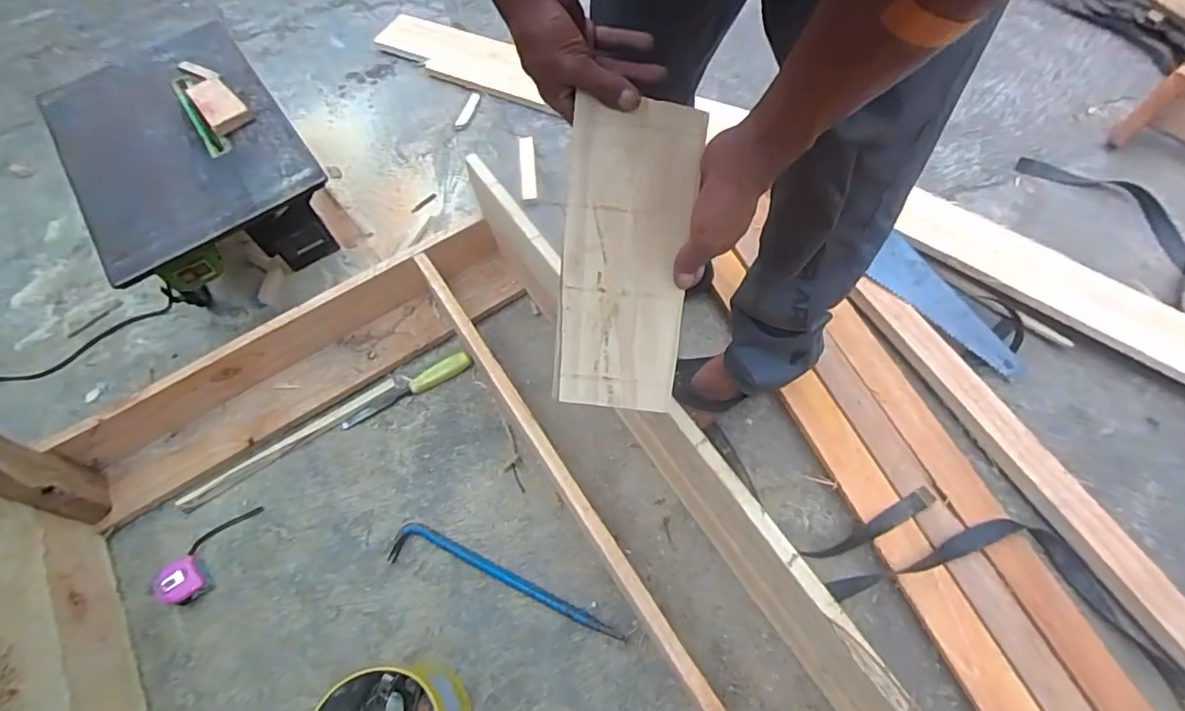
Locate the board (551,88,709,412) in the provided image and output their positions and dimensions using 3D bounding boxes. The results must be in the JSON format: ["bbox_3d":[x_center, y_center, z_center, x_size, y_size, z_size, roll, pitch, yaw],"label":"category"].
[{"bbox_3d":[0.030,-0.087,0.529,0.116,0.007,0.272,5,100,-1],"label":"board"}]

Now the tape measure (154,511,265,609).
[{"bbox_3d":[-0.561,0.284,0.828,0.069,0.032,0.154,20,55,13],"label":"tape measure"}]

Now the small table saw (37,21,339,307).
[{"bbox_3d":[-0.710,-0.341,1.037,0.326,0.217,0.570,-35,66,-11],"label":"small table saw"}]

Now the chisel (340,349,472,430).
[{"bbox_3d":[-0.313,0.055,0.948,0.228,0.020,0.030,-28,65,-10],"label":"chisel"}]

